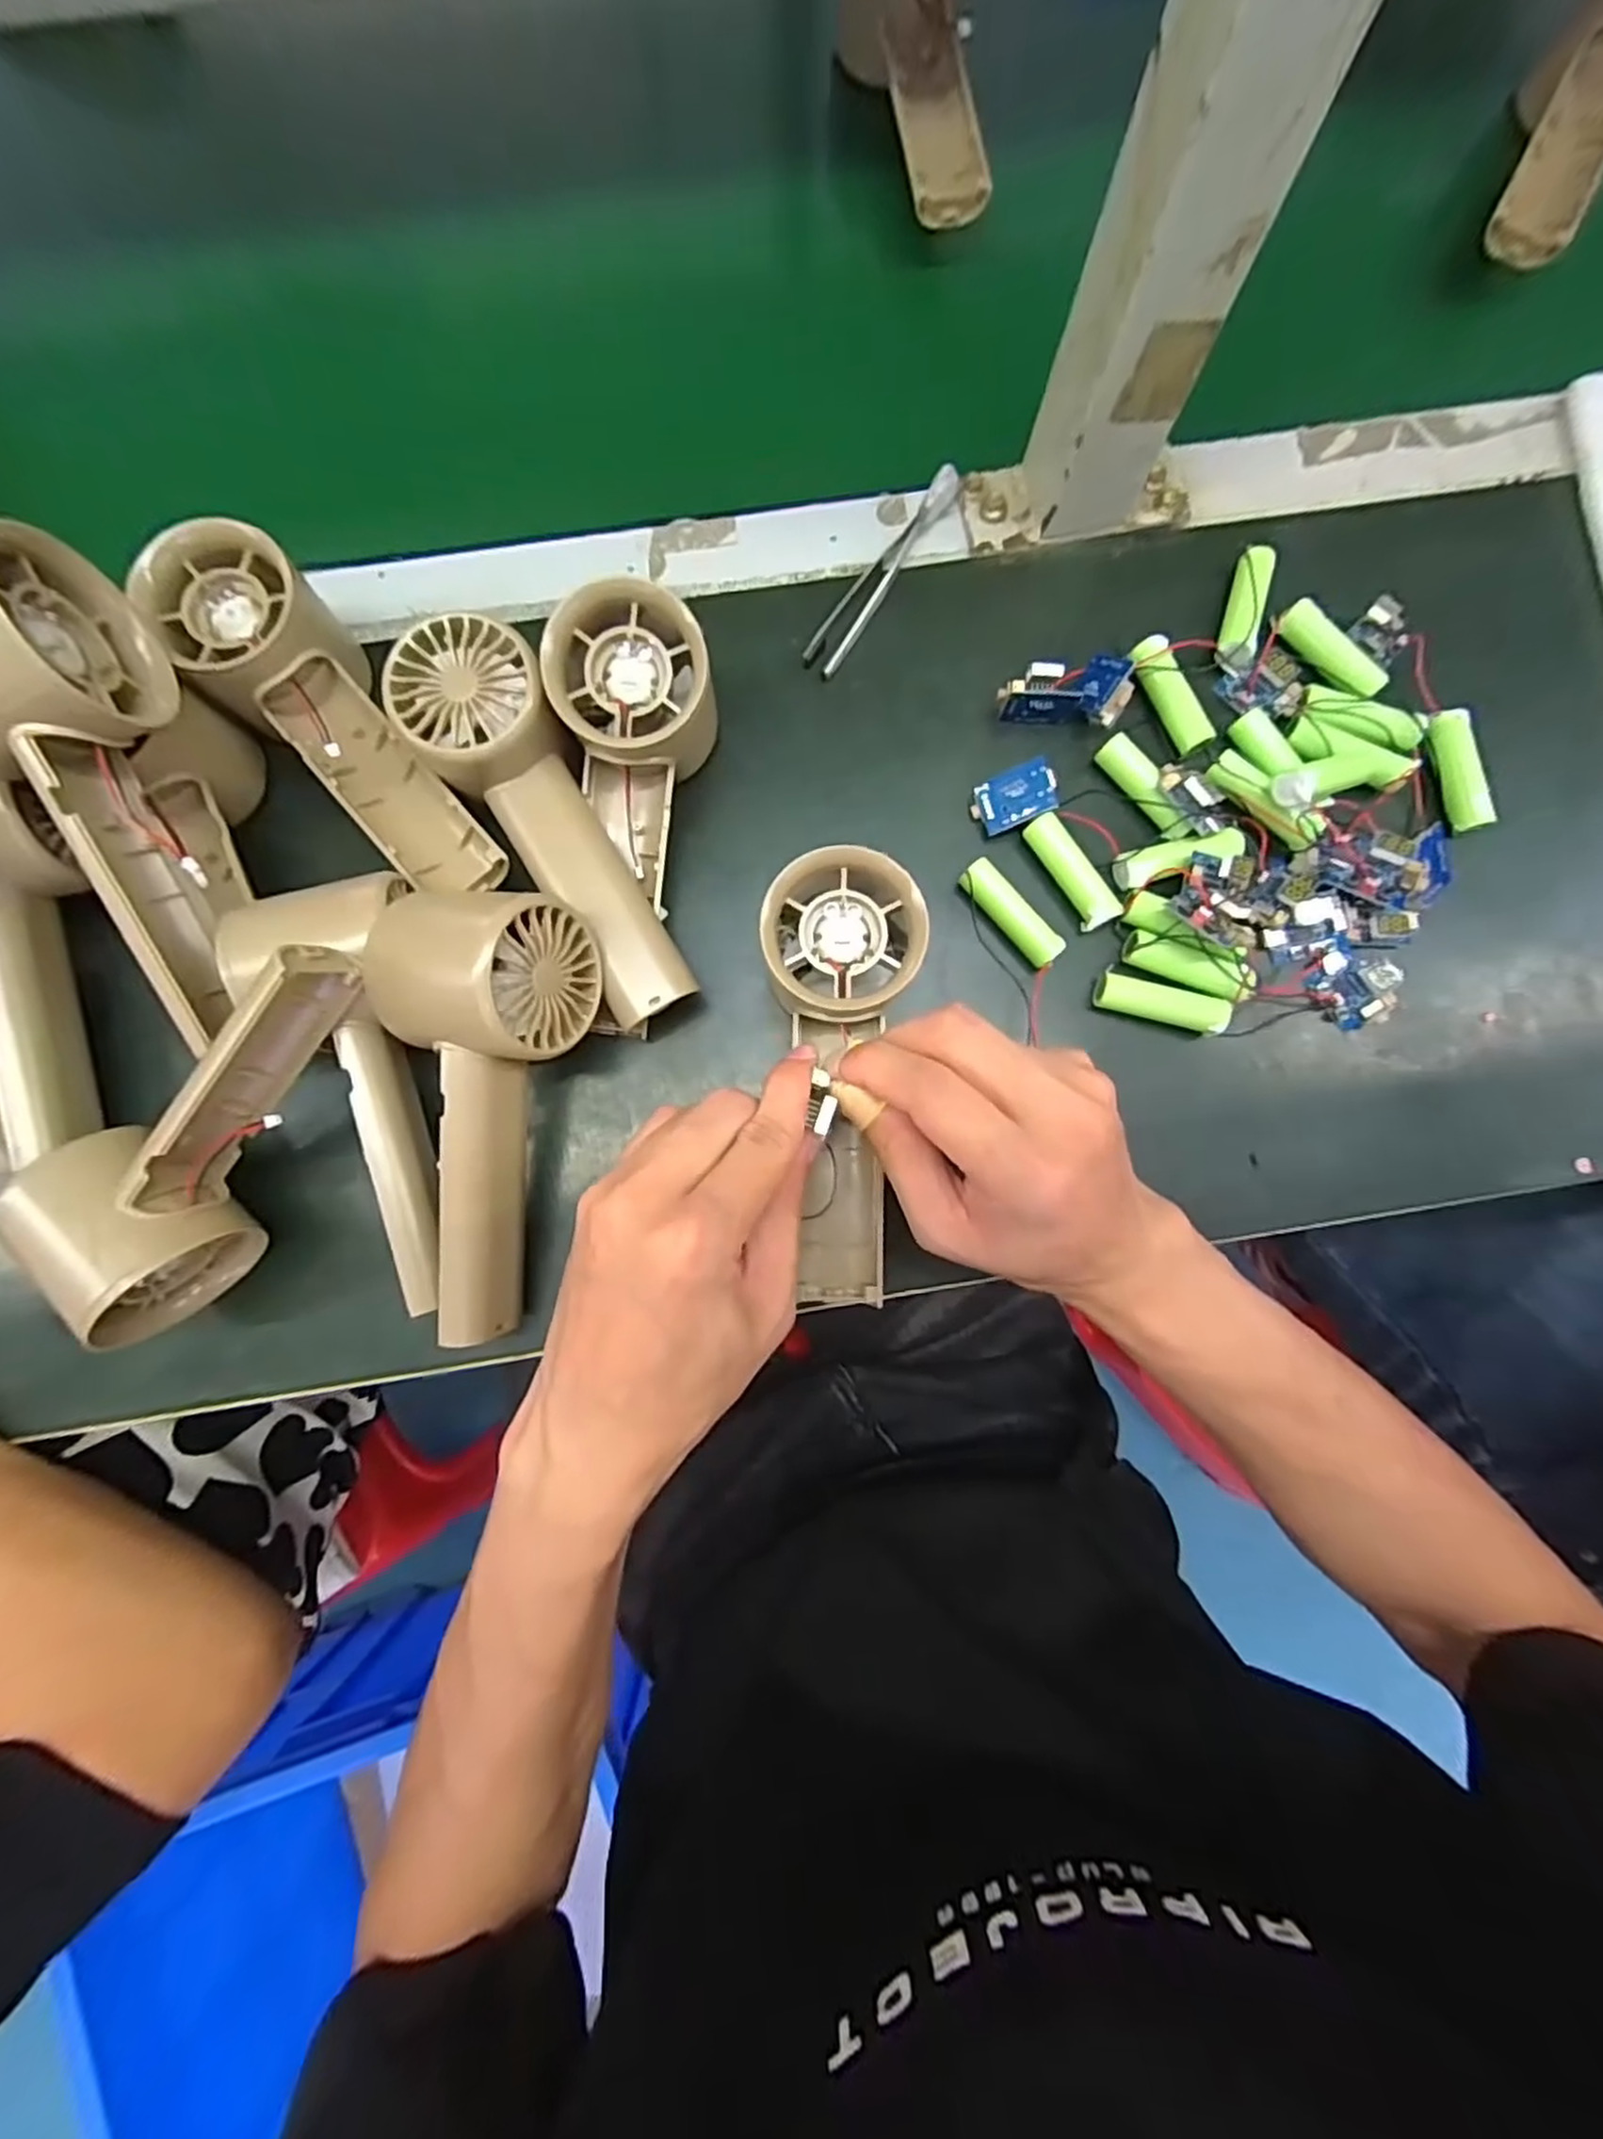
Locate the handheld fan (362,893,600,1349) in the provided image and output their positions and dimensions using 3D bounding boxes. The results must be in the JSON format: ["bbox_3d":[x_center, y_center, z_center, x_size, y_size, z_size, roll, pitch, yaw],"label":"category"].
[{"bbox_3d":[-0.112,0.019,0.257,0.068,0.049,0.153,3,98,0],"label":"handheld fan"}]

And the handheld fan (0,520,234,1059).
[{"bbox_3d":[-0.231,-0.082,0.242,0.054,0.066,0.152,-12,110,-1],"label":"handheld fan"}]

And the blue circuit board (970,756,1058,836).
[{"bbox_3d":[0.086,-0.110,0.305,0.033,0.005,0.022,-20,85,22],"label":"blue circuit board"}]

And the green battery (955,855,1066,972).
[{"bbox_3d":[0.084,-0.062,0.305,0.015,0.014,0.049,-42,88,-5],"label":"green battery"}]

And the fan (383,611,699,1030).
[{"bbox_3d":[-0.092,-0.087,0.284,0.051,0.056,0.154,-31,87,-4],"label":"fan"}]

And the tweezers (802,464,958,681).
[{"bbox_3d":[0.034,-0.211,0.320,0.017,0.011,0.102,34,84,1],"label":"tweezers"}]

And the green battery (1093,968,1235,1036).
[{"bbox_3d":[0.143,-0.026,0.301,0.050,0.017,0.015,17,84,0],"label":"green battery"}]

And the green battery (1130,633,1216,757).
[{"bbox_3d":[0.152,-0.154,0.312,0.014,0.015,0.050,-26,86,-4],"label":"green battery"}]

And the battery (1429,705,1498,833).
[{"bbox_3d":[0.270,-0.123,0.307,0.014,0.012,0.051,-11,85,-3],"label":"battery"}]

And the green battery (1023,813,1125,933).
[{"bbox_3d":[0.109,-0.080,0.305,0.015,0.013,0.049,-30,86,-4],"label":"green battery"}]

